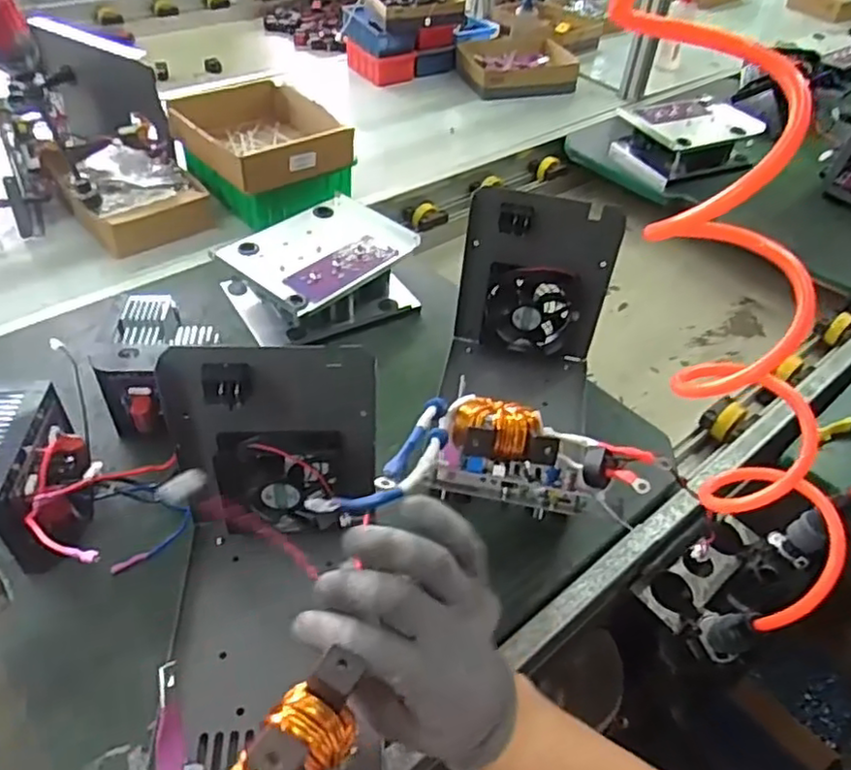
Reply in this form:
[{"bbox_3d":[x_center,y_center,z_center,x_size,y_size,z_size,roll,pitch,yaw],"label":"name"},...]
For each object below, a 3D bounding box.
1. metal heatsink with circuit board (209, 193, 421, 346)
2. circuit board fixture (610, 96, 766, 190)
[{"bbox_3d":[-0.122,-0.132,0.793,0.212,0.066,0.179,-26,52,-27],"label":"metal heatsink with circuit board"},{"bbox_3d":[0.444,-0.421,1.126,0.214,0.071,0.155,-11,47,-16],"label":"circuit board fixture"}]

